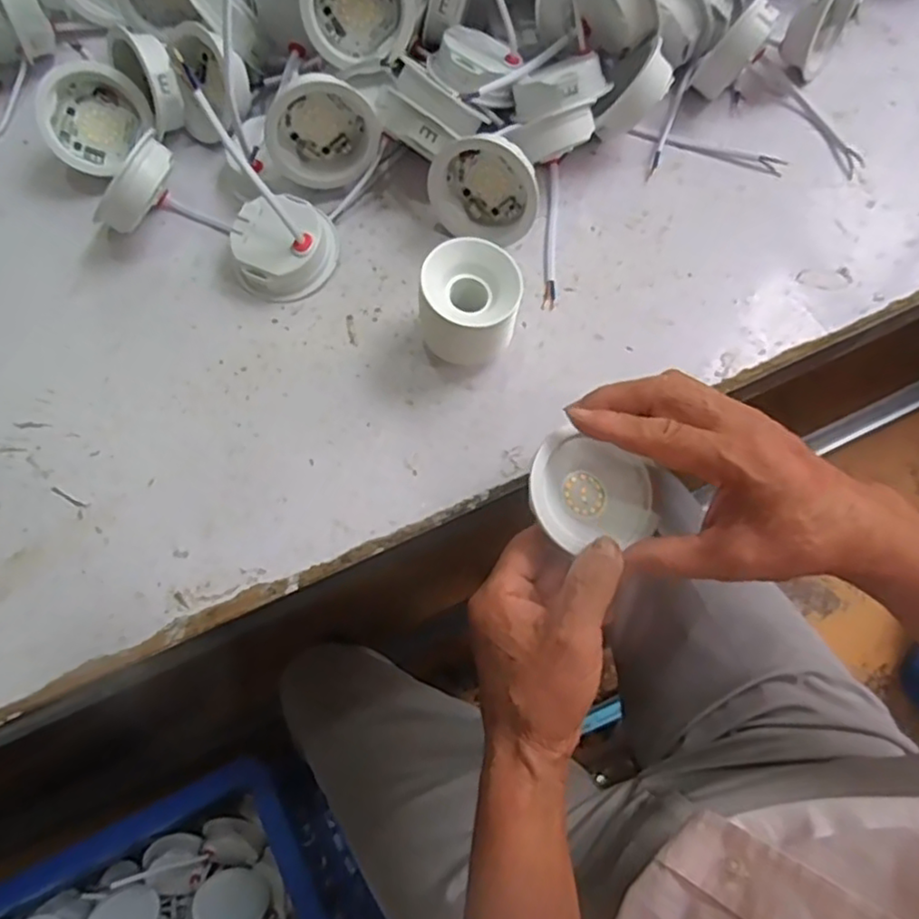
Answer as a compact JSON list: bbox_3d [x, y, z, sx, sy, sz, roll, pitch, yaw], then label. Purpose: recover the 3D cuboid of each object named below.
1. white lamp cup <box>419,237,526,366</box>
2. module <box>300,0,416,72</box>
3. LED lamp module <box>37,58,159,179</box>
[{"bbox_3d":[0.007,-0.090,0.392,0.055,0.067,0.054,0,70,1],"label":"white lamp cup"},{"bbox_3d":[-0.067,-0.301,0.437,0.071,0.071,0.028,-5,36,0],"label":"module"},{"bbox_3d":[-0.257,-0.238,0.462,0.067,0.023,0.070,31,81,-25],"label":"LED lamp module"}]

